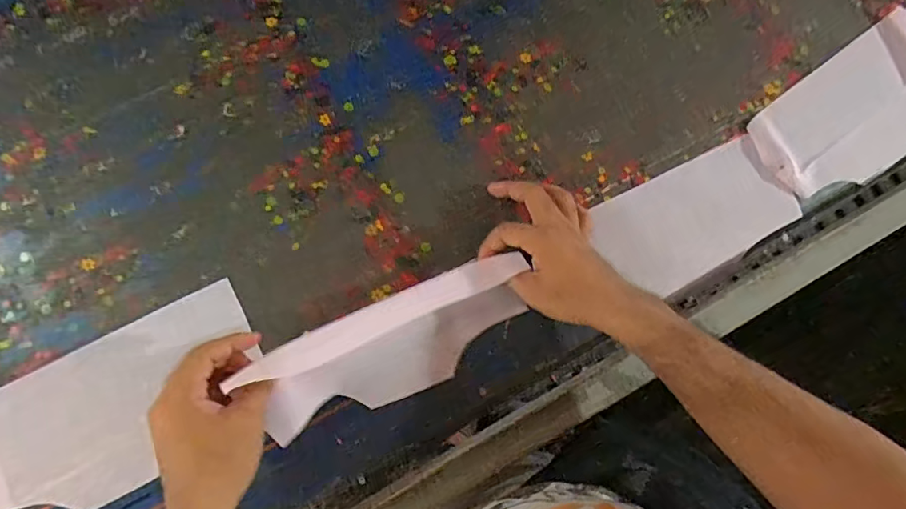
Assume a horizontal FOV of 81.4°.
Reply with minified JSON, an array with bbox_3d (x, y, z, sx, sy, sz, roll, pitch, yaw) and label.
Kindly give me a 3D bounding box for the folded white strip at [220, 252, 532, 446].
[{"bbox_3d":[-0.050,0.084,0.484,0.254,0.077,0.085,-23,78,-16],"label":"folded white strip"}]

